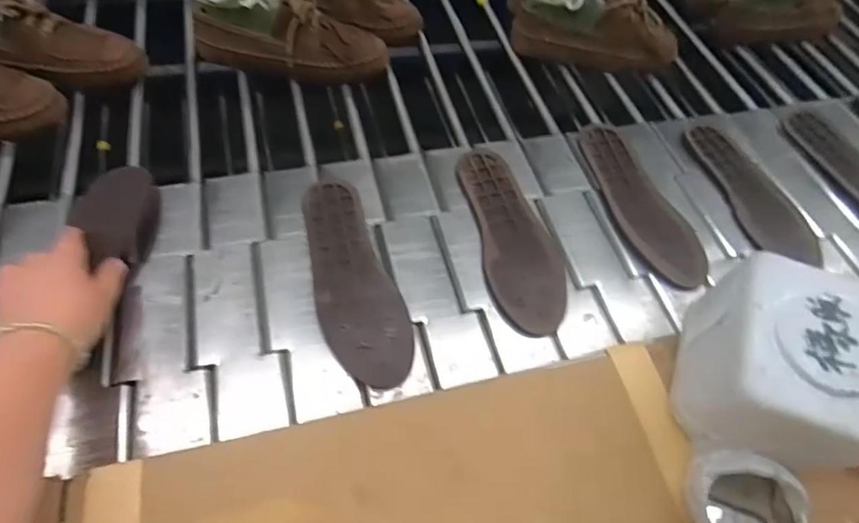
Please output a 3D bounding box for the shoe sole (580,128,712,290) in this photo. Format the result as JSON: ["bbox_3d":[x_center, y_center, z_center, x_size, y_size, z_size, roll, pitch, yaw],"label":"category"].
[{"bbox_3d":[0.247,-0.072,0.621,0.072,0.022,0.240,-8,49,-12],"label":"shoe sole"}]

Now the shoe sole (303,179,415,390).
[{"bbox_3d":[-0.080,0.012,0.530,0.076,0.020,0.235,-15,50,-17],"label":"shoe sole"}]

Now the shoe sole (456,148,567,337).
[{"bbox_3d":[0.089,-0.033,0.581,0.078,0.019,0.236,-6,48,-9],"label":"shoe sole"}]

